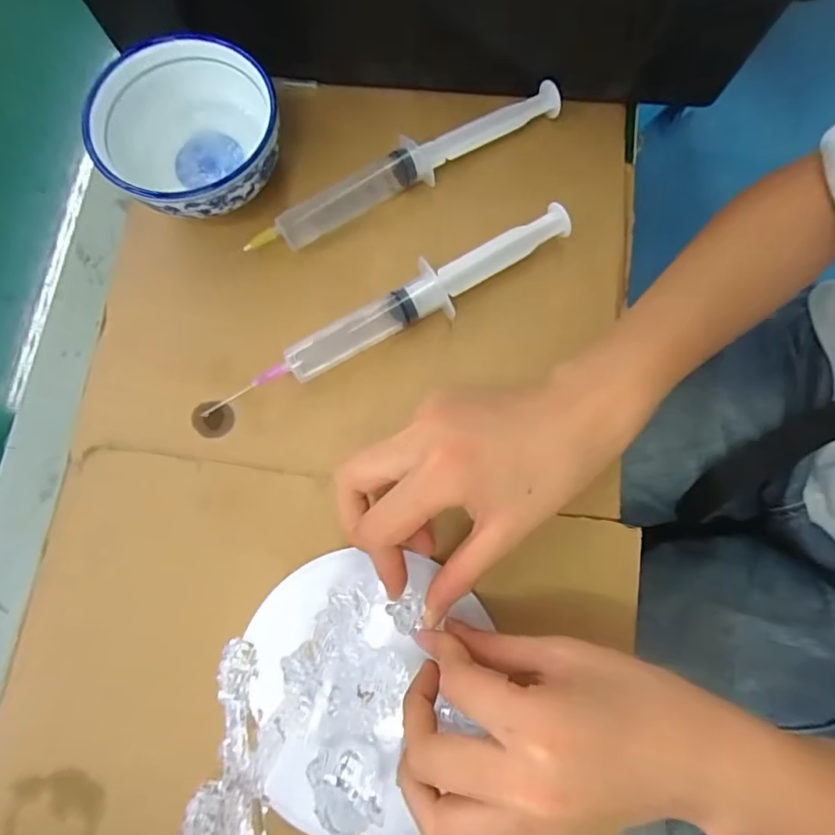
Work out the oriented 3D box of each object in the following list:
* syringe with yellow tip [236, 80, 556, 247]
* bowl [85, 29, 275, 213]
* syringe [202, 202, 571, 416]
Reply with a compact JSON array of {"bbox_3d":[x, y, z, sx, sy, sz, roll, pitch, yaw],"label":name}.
[{"bbox_3d":[-0.005,-0.150,0.315,0.206,0.021,0.023,-31,79,-6],"label":"syringe with yellow tip"},{"bbox_3d":[-0.126,-0.156,0.303,0.097,0.055,0.104,0,78,0],"label":"bowl"},{"bbox_3d":[-0.012,-0.060,0.293,0.217,0.019,0.028,-26,79,-5],"label":"syringe"}]

